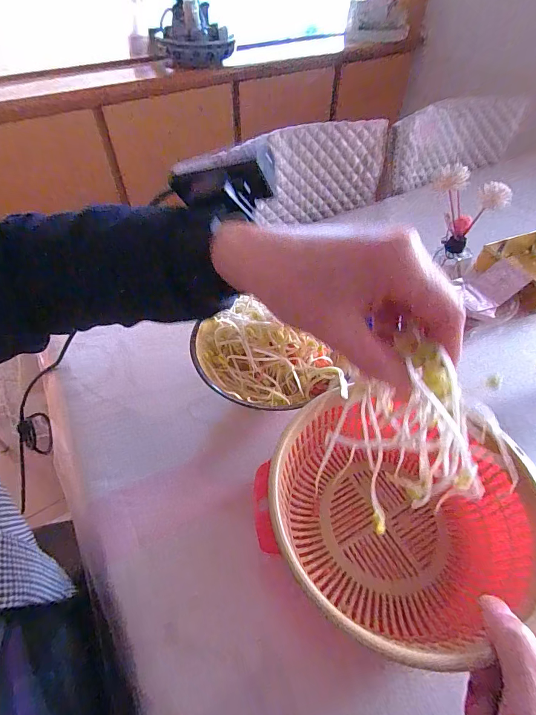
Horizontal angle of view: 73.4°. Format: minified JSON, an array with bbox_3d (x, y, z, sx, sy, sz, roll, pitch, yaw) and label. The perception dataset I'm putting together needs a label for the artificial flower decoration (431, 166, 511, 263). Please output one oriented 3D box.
[{"bbox_3d":[0.272,-0.194,0.521,0.088,0.141,0.055,-10,50,-8],"label":"artificial flower decoration"}]

